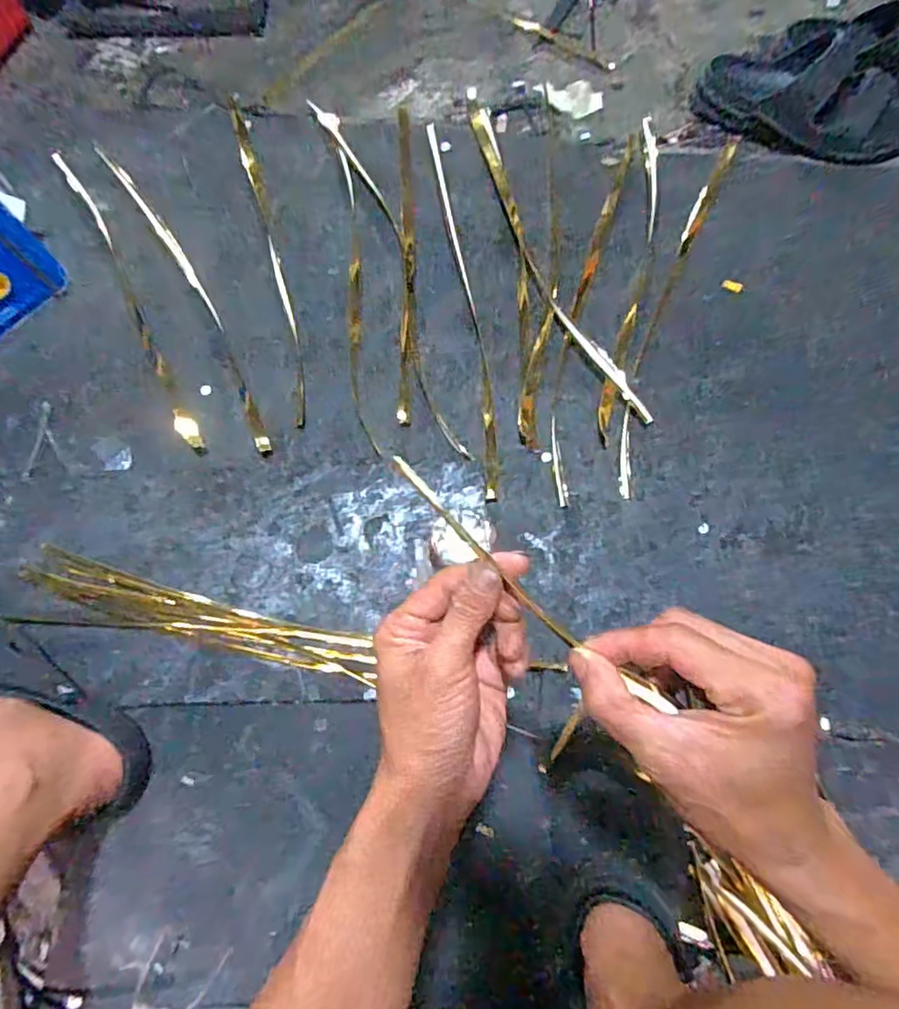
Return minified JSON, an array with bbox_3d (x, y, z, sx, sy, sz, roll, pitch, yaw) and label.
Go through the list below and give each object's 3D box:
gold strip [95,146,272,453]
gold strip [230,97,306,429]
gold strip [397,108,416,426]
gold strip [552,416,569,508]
[{"bbox_3d":[-0.314,-0.261,0.707,0.032,0.010,0.470,-29,76,-8],"label":"gold strip"},{"bbox_3d":[-0.218,-0.312,0.715,0.023,0.018,0.468,-14,74,-4],"label":"gold strip"},{"bbox_3d":[-0.052,-0.301,0.713,0.020,0.025,0.428,-1,74,0],"label":"gold strip"},{"bbox_3d":[0.118,-0.047,0.644,0.012,0.005,0.098,-7,74,-2],"label":"gold strip"}]

